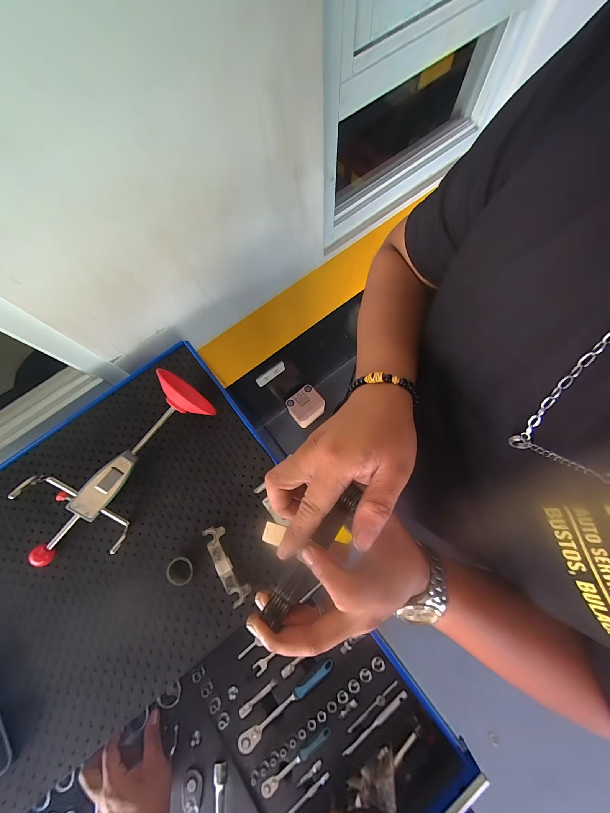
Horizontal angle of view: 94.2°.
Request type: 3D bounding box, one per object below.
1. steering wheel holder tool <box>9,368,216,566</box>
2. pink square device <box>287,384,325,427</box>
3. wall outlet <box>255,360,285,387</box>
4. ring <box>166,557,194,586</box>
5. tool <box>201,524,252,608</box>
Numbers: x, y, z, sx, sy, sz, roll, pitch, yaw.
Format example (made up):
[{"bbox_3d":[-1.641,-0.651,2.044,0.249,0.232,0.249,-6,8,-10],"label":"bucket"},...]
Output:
[{"bbox_3d":[-0.312,0.100,0.460,0.145,0.100,0.364,38,78,12],"label":"steering wheel holder tool"},{"bbox_3d":[0.004,0.002,1.427,0.166,0.137,0.148,-39,76,-9],"label":"pink square device"},{"bbox_3d":[-0.129,-0.121,1.058,0.122,0.064,0.017,-38,76,-9],"label":"wall outlet"},{"bbox_3d":[-0.194,0.256,0.445,0.040,0.022,0.040,-1,74,2],"label":"ring"},{"bbox_3d":[-0.124,0.249,0.451,0.036,0.007,0.121,-29,75,-7],"label":"tool"}]

